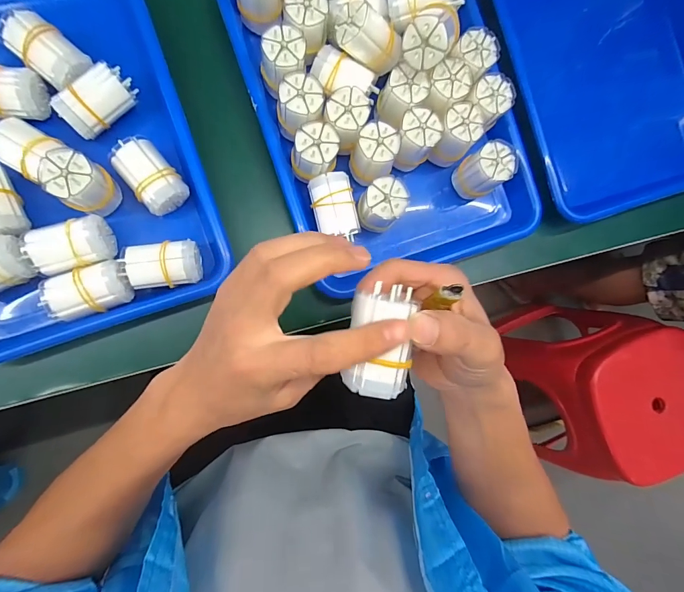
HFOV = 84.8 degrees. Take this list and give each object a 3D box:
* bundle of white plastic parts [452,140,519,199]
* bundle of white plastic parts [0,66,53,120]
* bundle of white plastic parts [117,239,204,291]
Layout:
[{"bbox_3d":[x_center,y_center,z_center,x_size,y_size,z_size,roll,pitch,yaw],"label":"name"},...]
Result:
[{"bbox_3d":[0.137,-0.121,0.364,0.038,0.051,0.039,0,87,-8],"label":"bundle of white plastic parts"},{"bbox_3d":[-0.287,-0.171,0.314,0.061,0.032,0.041,1,87,-8],"label":"bundle of white plastic parts"},{"bbox_3d":[-0.157,-0.026,0.331,0.062,0.034,0.037,-9,89,-8],"label":"bundle of white plastic parts"}]

